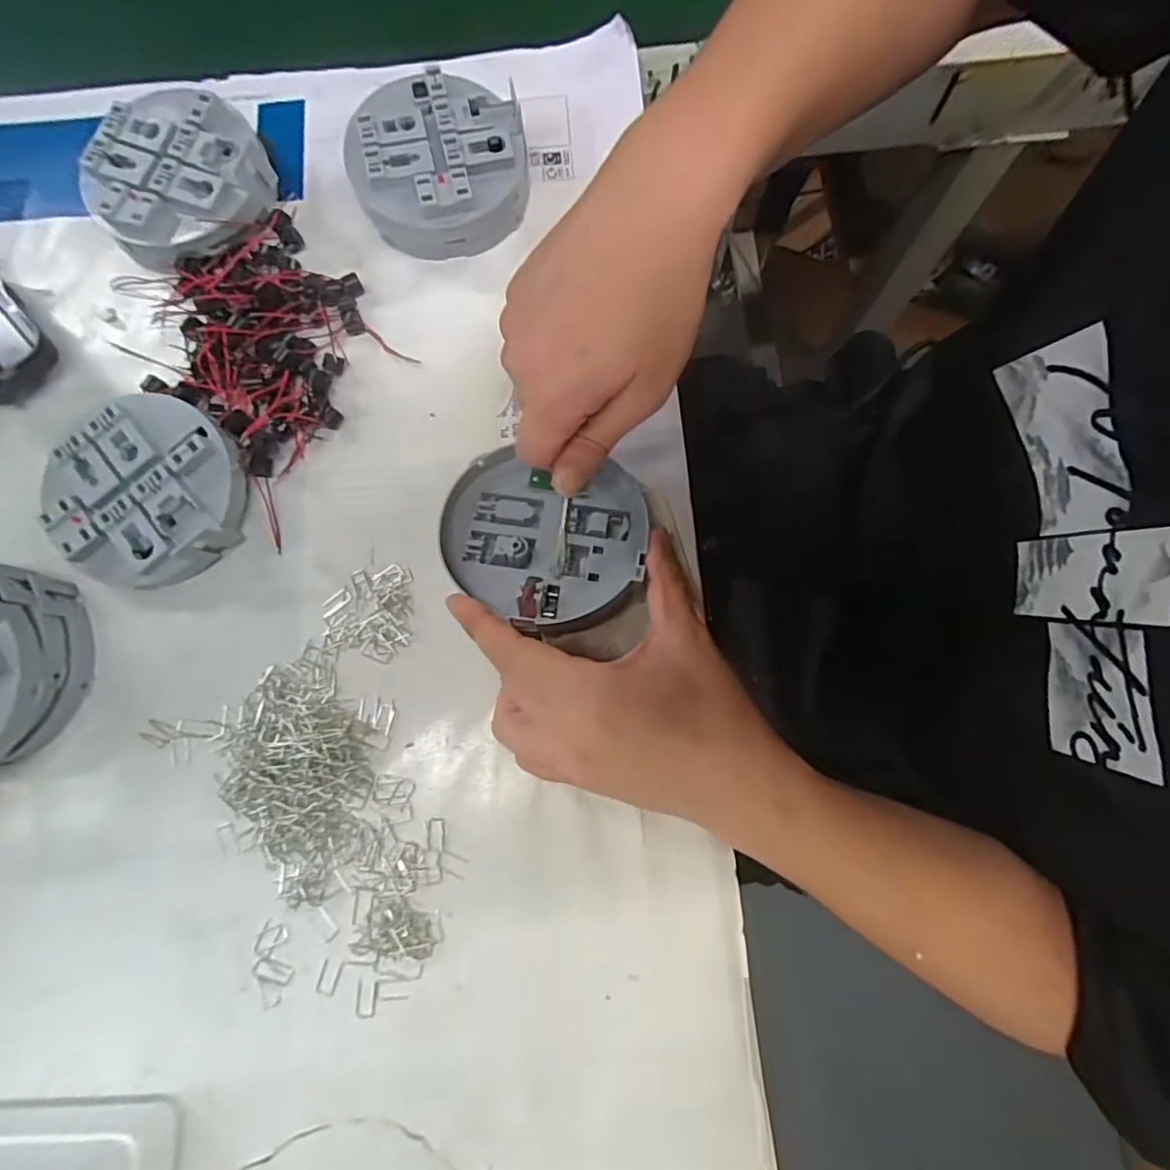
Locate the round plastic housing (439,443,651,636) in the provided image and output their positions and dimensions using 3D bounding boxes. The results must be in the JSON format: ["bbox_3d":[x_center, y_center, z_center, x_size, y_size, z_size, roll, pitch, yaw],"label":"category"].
[{"bbox_3d":[-0.022,-0.025,0.302,0.103,0.025,0.093,10,78,3],"label":"round plastic housing"}]

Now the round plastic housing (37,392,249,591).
[{"bbox_3d":[-0.234,-0.049,0.320,0.096,0.032,0.094,0,77,1],"label":"round plastic housing"}]

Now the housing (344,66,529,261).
[{"bbox_3d":[-0.086,-0.252,0.358,0.099,0.042,0.097,0,77,1],"label":"housing"}]

